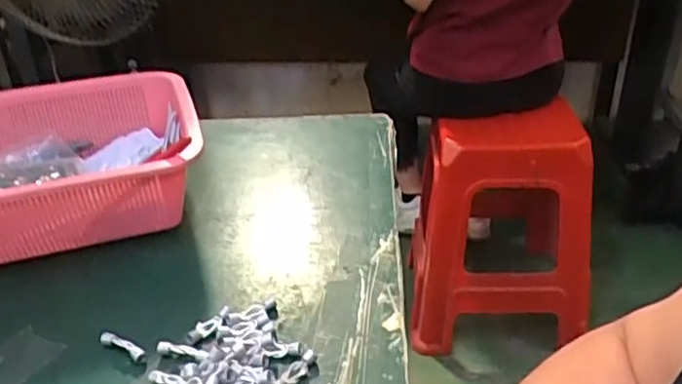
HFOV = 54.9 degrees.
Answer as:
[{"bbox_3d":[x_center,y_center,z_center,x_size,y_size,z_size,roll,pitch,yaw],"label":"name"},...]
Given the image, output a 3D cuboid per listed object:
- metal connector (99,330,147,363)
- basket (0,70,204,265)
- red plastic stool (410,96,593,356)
[{"bbox_3d":[-0.147,0.105,0.443,0.041,0.010,0.008,16,35,28],"label":"metal connector"},{"bbox_3d":[-0.272,-0.016,0.579,0.289,0.091,0.210,-8,31,-11],"label":"basket"},{"bbox_3d":[0.359,0.049,1.511,0.382,0.499,0.371,-1,30,3],"label":"red plastic stool"}]

